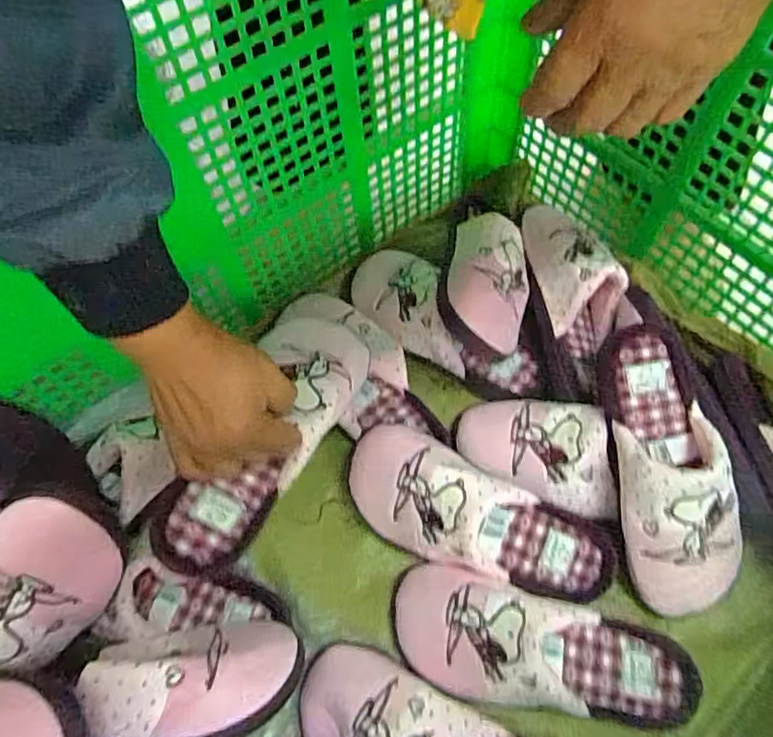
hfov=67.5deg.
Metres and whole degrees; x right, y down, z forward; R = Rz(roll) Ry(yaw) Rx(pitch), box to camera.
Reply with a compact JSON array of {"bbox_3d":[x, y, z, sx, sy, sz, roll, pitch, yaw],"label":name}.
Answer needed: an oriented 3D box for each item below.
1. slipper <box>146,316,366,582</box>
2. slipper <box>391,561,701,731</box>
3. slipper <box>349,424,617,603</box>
[{"bbox_3d":[-0.098,0.055,0.464,0.089,0.049,0.226,28,73,15],"label":"slipper"},{"bbox_3d":[0.124,0.229,0.463,0.248,0.065,0.092,14,65,9],"label":"slipper"},{"bbox_3d":[0.077,0.125,0.490,0.239,0.058,0.086,22,66,12],"label":"slipper"}]

